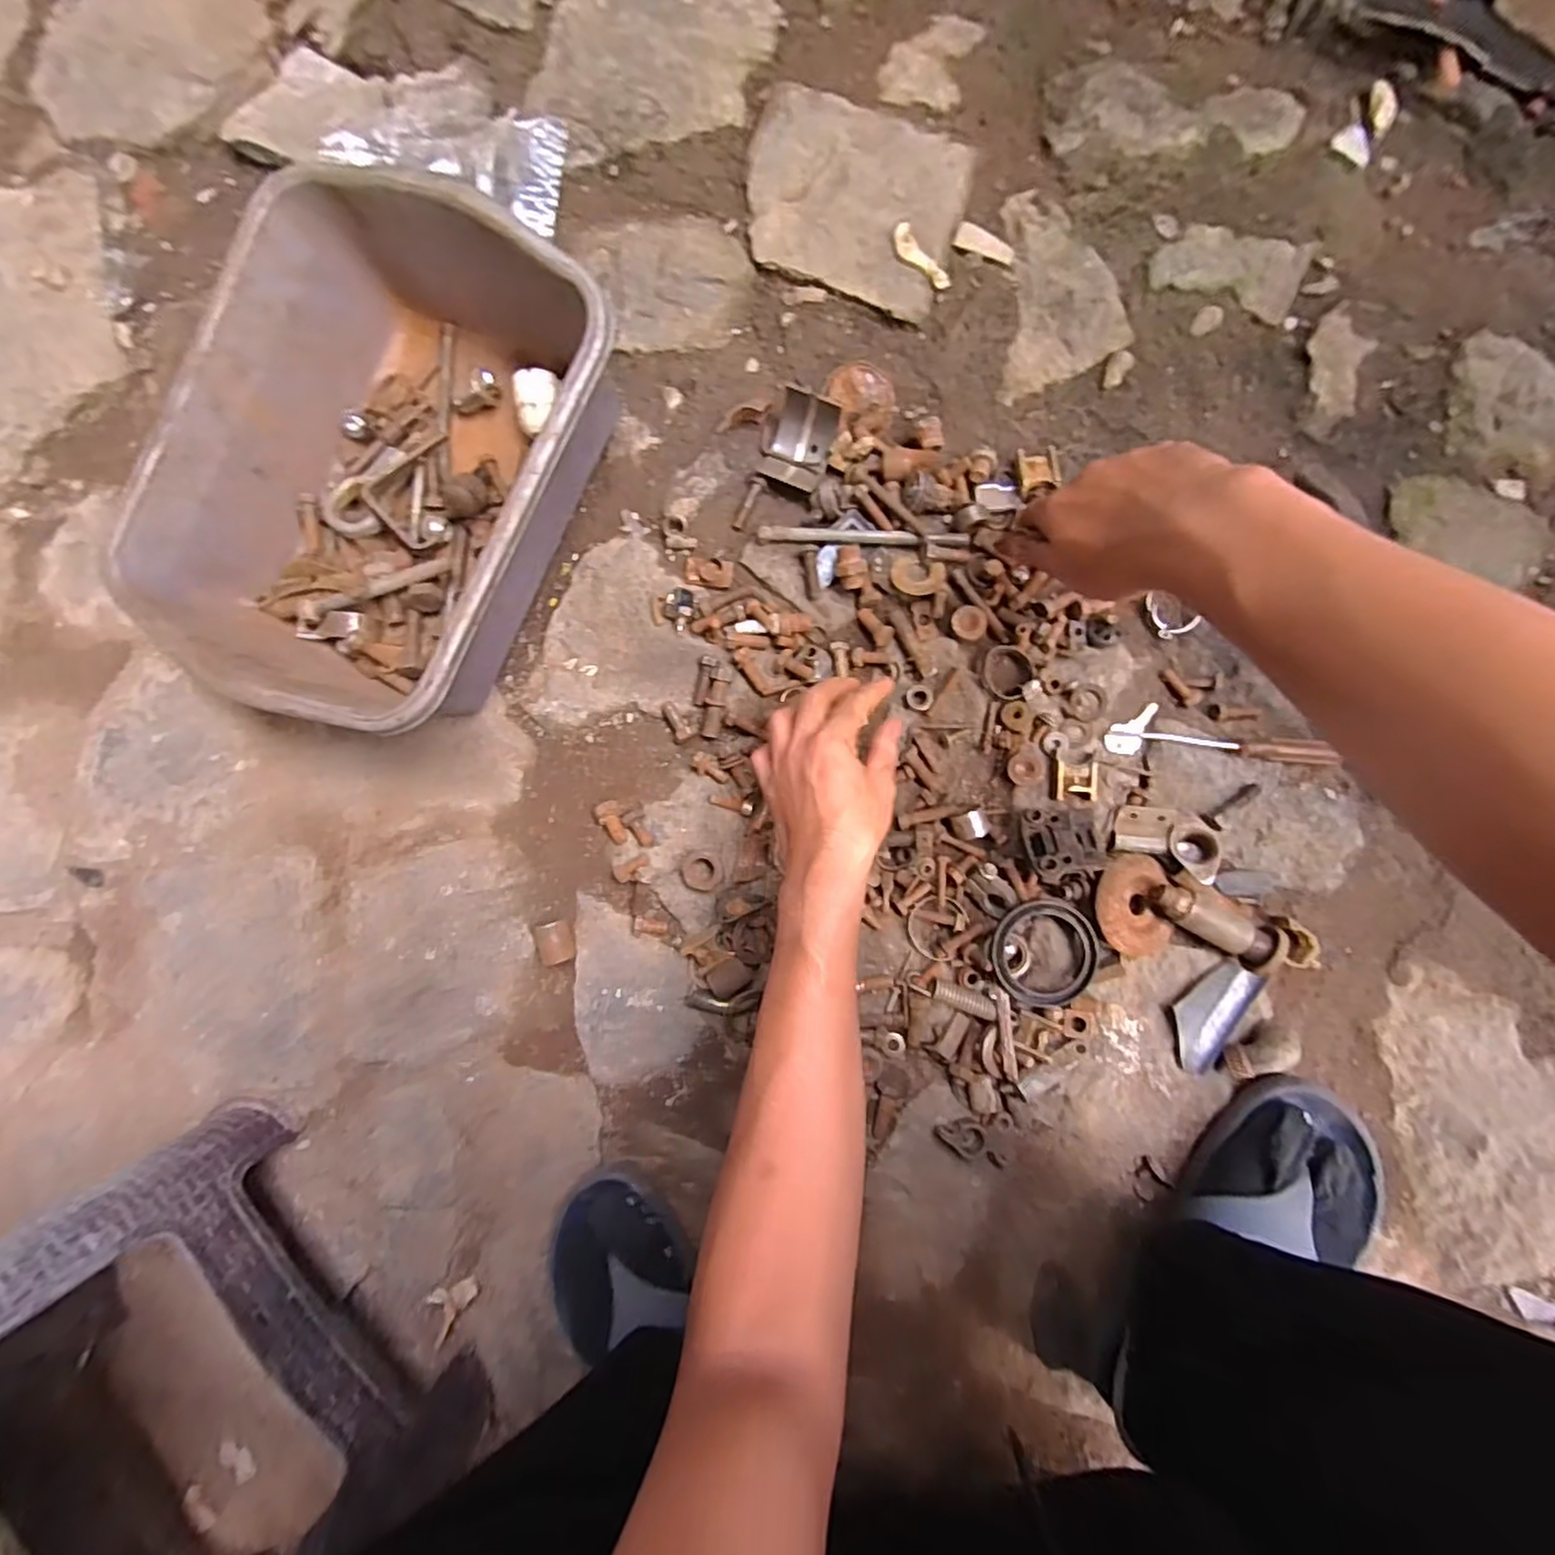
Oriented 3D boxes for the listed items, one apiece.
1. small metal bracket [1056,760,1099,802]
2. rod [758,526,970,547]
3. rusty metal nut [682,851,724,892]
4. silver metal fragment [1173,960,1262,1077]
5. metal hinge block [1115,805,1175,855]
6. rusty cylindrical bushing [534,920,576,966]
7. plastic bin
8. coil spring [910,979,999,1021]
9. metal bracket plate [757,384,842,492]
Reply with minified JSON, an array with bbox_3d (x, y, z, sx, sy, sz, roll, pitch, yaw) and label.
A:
[{"bbox_3d":[0.219,0.003,0.485,0.030,0.010,0.028,3,89,5],"label":"small metal bracket"},{"bbox_3d":[0.065,-0.183,0.504,0.157,0.011,0.013,4,89,5],"label":"rod"},{"bbox_3d":[-0.057,0.071,0.501,0.030,0.006,0.030,4,96,1],"label":"rusty metal nut"},{"bbox_3d":[0.310,0.169,0.475,0.038,0.012,0.081,39,92,5],"label":"silver metal fragment"},{"bbox_3d":[0.263,0.038,0.477,0.037,0.007,0.033,7,89,5],"label":"metal hinge block"},{"bbox_3d":[-0.169,0.126,0.507,0.022,0.024,0.033,-22,87,4],"label":"rusty cylindrical bushing"},{"bbox_3d":[-0.274,-0.213,0.483,0.256,0.123,0.330,26,90,5],"label":"plastic bin"},{"bbox_3d":[0.130,0.161,0.486,0.060,0.017,0.014,15,90,5],"label":"coil spring"},{"bbox_3d":[0.015,-0.266,0.515,0.055,0.025,0.065,19,90,5],"label":"metal bracket plate"}]

